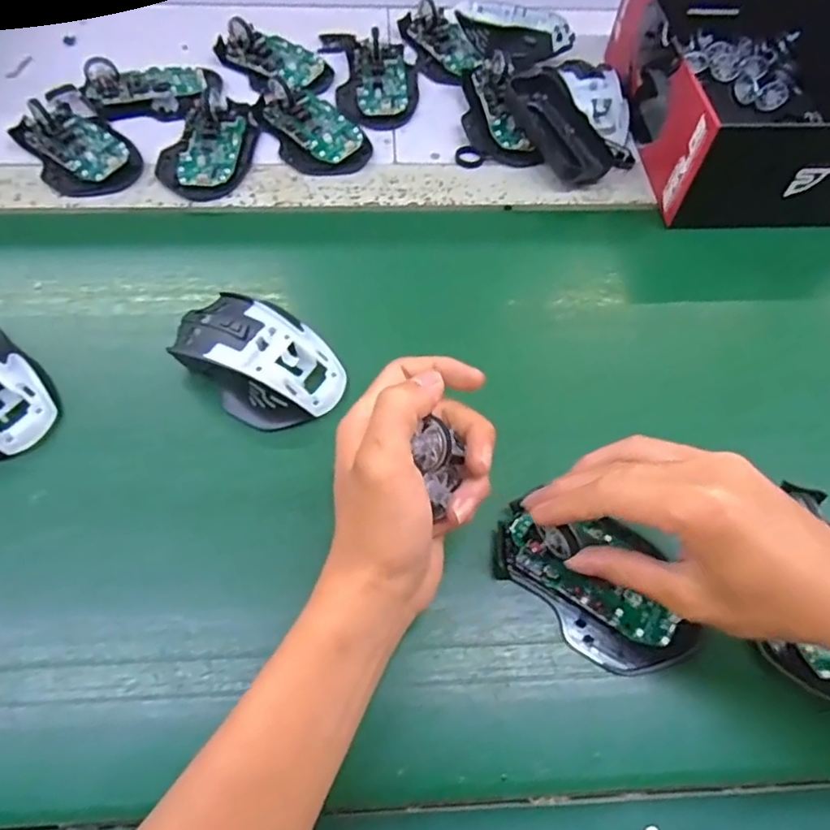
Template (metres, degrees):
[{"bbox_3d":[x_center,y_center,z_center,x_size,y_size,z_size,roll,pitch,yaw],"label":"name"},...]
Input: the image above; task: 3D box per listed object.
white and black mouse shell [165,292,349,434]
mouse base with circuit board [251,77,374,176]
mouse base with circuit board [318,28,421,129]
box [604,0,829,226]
[{"bbox_3d":[-0.102,-0.037,0.382,0.111,0.034,0.068,33,65,15],"label":"white and black mouse shell"},{"bbox_3d":[-0.093,-0.252,0.507,0.063,0.028,0.117,-36,69,-20],"label":"mouse base with circuit board"},{"bbox_3d":[-0.038,-0.326,0.552,0.079,0.027,0.140,-12,62,-9],"label":"mouse base with circuit board"},{"bbox_3d":[0.287,-0.282,0.504,0.192,0.087,0.254,-1,61,-3],"label":"box"}]

